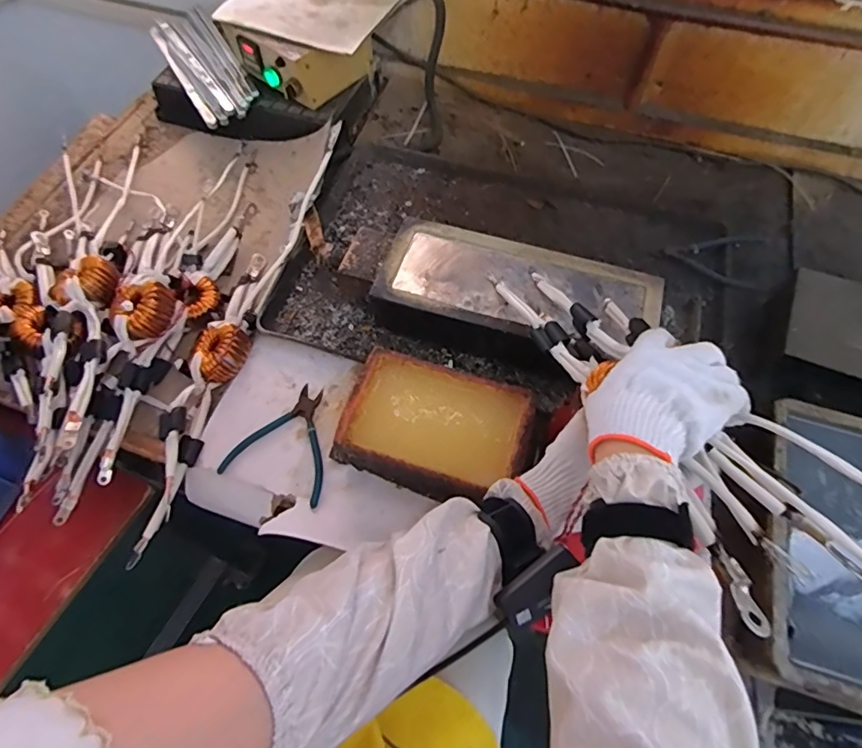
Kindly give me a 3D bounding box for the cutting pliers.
[{"bbox_3d":[-0.168,0.076,0.621,0.124,0.010,0.134,18,65,7],"label":"cutting pliers"}]

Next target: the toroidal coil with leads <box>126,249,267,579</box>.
[{"bbox_3d":[-0.278,0.025,0.648,0.067,0.066,0.411,8,64,2],"label":"toroidal coil with leads"}]

